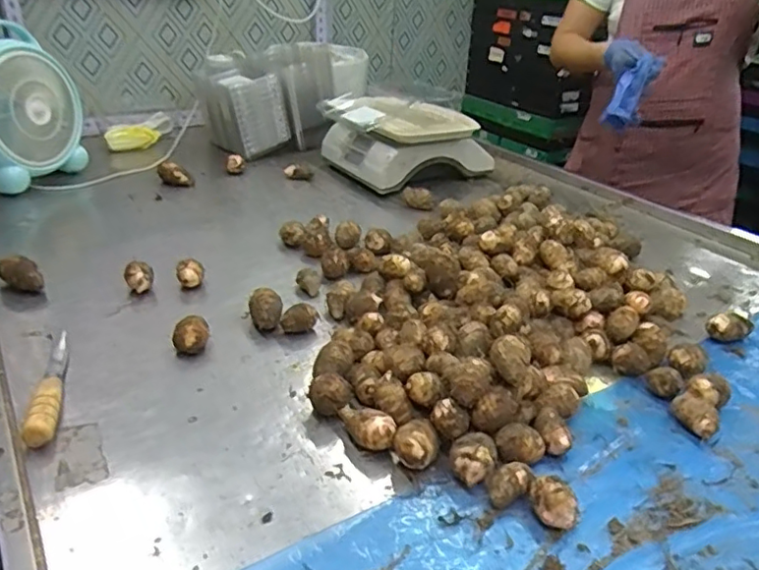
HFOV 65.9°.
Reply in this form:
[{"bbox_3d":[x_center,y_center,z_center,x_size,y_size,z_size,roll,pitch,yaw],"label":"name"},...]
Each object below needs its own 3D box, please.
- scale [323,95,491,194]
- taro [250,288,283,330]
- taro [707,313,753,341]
[{"bbox_3d":[0.056,-0.297,1.209,0.279,0.149,0.246,-17,36,-31],"label":"scale"},{"bbox_3d":[-0.137,0.033,0.713,0.039,0.046,0.043,-7,31,-17],"label":"taro"},{"bbox_3d":[0.438,0.055,0.734,0.044,0.035,0.032,24,36,33],"label":"taro"}]

